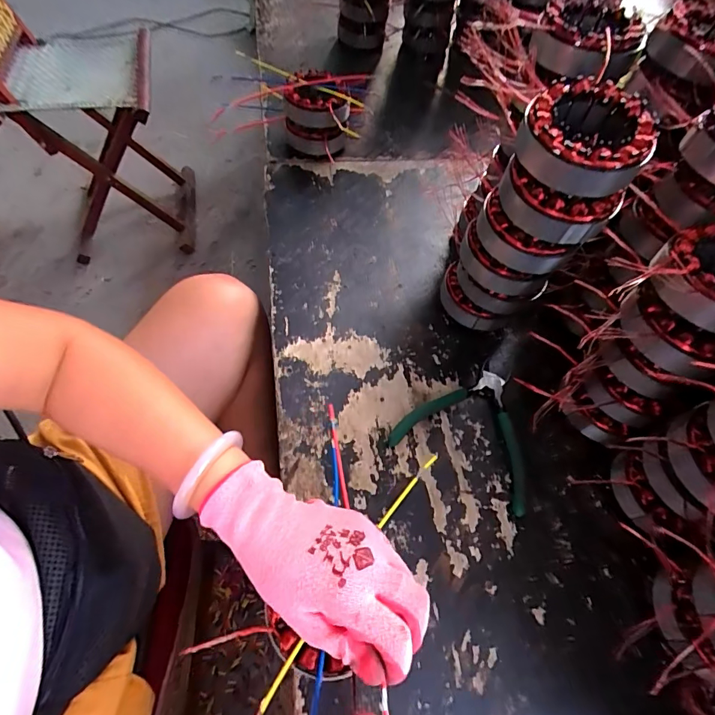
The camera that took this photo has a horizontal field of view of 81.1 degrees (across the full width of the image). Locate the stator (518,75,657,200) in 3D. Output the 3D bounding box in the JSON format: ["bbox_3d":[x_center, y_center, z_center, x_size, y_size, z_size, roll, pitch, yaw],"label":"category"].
[{"bbox_3d":[0.161,-0.158,0.299,0.083,0.037,0.083,22,61,9],"label":"stator"}]

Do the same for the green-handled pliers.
[{"bbox_3d":[0.116,0.065,0.409,0.132,0.009,0.122,27,62,12],"label":"green-handled pliers"}]

